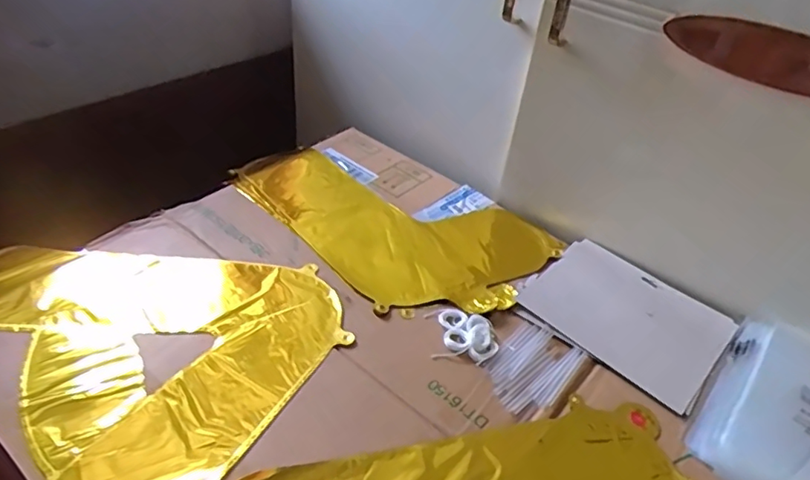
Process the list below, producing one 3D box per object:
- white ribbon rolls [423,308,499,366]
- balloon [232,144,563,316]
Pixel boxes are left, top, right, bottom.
[{"bbox_3d":[0.057,0.093,0.576,0.064,0.011,0.064,3,41,-4],"label":"white ribbon rolls"},{"bbox_3d":[-0.039,-0.015,0.710,0.422,0.039,0.243,20,34,15],"label":"balloon"}]

